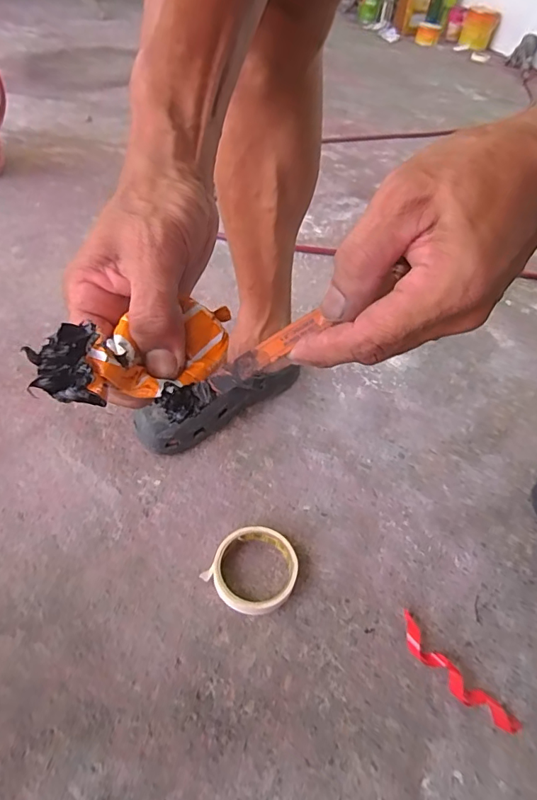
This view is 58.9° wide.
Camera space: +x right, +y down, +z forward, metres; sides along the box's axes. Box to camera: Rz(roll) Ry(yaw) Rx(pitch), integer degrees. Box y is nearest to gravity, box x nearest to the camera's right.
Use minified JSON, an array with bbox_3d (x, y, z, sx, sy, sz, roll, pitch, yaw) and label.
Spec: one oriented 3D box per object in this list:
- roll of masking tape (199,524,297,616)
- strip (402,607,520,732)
[{"bbox_3d":[-0.015,0.183,0.516,0.088,0.021,0.092,3,49,-3],"label":"roll of masking tape"},{"bbox_3d":[0.181,0.268,0.464,0.029,0.015,0.131,-32,59,-29],"label":"strip"}]

